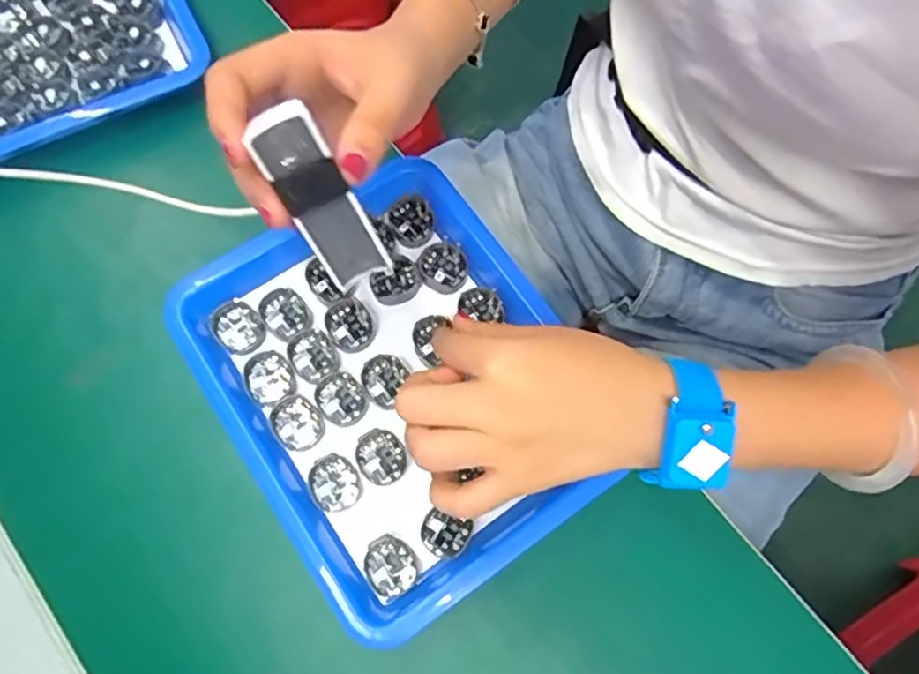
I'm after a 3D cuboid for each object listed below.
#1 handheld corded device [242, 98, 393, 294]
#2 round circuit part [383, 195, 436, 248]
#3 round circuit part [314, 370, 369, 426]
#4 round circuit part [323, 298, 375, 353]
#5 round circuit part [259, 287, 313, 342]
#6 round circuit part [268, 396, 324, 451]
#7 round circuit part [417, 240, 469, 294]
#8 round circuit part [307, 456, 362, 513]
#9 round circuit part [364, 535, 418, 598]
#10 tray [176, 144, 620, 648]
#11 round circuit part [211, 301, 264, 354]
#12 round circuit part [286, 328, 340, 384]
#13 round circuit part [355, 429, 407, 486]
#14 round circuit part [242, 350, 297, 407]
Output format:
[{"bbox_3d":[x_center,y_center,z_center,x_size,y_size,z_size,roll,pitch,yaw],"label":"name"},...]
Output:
[{"bbox_3d":[-0.058,-0.055,0.271,0.025,0.080,0.016,-36,43,-11],"label":"handheld corded device"},{"bbox_3d":[-0.028,-0.068,0.379,0.026,0.008,0.028,0,73,-1],"label":"round circuit part"},{"bbox_3d":[-0.064,0.033,0.346,0.024,0.004,0.028,-42,78,-12],"label":"round circuit part"},{"bbox_3d":[-0.061,-0.006,0.359,0.026,0.005,0.029,-42,78,-12],"label":"round circuit part"},{"bbox_3d":[-0.097,-0.013,0.357,0.024,0.004,0.028,-40,77,-12],"label":"round circuit part"},{"bbox_3d":[-0.086,0.045,0.339,0.028,0.004,0.024,43,77,11],"label":"round circuit part"},{"bbox_3d":[-0.009,-0.041,0.370,0.028,0.006,0.027,0,73,-1],"label":"round circuit part"},{"bbox_3d":[-0.065,0.075,0.332,0.025,0.005,0.028,-23,75,-7],"label":"round circuit part"},{"bbox_3d":[-0.035,0.113,0.321,0.024,0.004,0.027,-42,78,-12],"label":"round circuit part"},{"bbox_3d":[-0.032,0.023,0.351,0.183,0.035,0.215,-35,77,-11],"label":"tray"},{"bbox_3d":[-0.123,-0.005,0.357,0.024,0.008,0.030,-42,78,-12],"label":"round circuit part"},{"bbox_3d":[-0.080,0.010,0.353,0.025,0.005,0.029,-32,76,-10],"label":"round circuit part"},{"bbox_3d":[-0.041,0.062,0.337,0.024,0.004,0.028,-19,74,-6],"label":"round circuit part"},{"bbox_3d":[-0.103,0.023,0.346,0.026,0.004,0.029,-33,76,-10],"label":"round circuit part"}]

